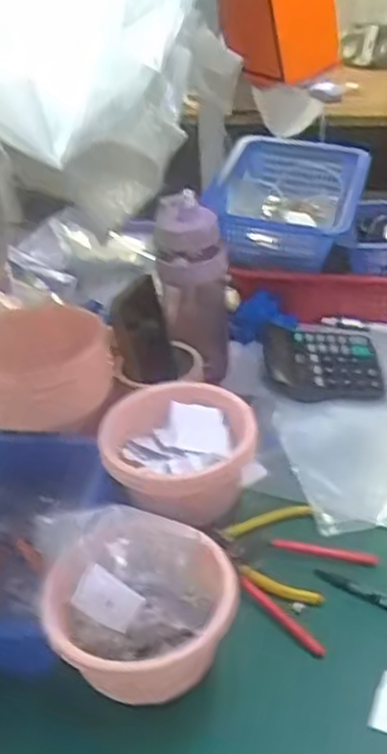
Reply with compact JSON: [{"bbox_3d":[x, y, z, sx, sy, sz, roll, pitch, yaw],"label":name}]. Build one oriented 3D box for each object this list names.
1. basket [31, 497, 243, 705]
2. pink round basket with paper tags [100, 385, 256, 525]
[{"bbox_3d":[-0.042,0.195,0.625,0.154,0.114,0.139,-6,34,-3],"label":"basket"},{"bbox_3d":[-0.014,0.079,0.790,0.150,0.085,0.130,0,34,6],"label":"pink round basket with paper tags"}]

